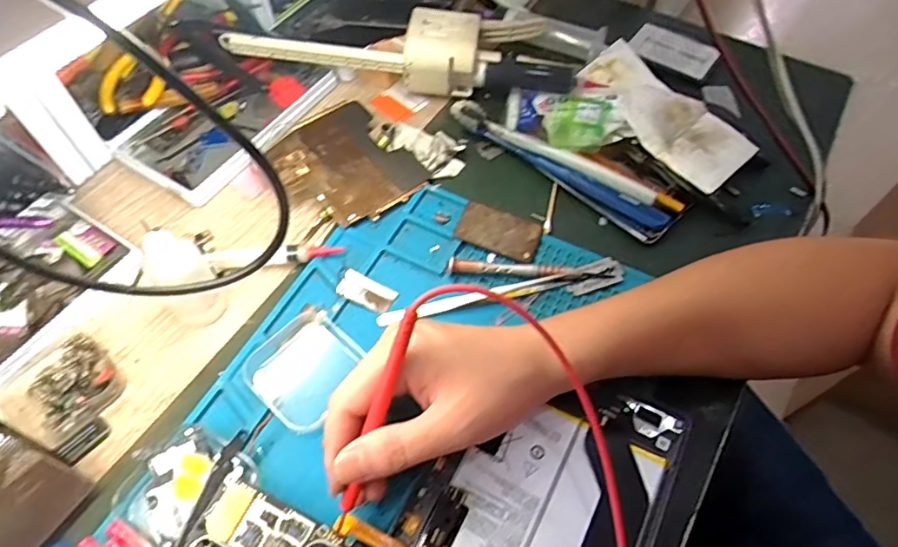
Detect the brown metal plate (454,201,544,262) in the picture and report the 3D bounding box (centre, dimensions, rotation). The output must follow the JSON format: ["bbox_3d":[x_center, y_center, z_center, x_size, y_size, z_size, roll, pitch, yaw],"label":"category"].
[{"bbox_3d":[0.038,-0.033,0.429,0.061,0.006,0.035,22,63,11],"label":"brown metal plate"}]

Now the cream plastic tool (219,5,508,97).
[{"bbox_3d":[-0.075,-0.203,0.509,0.227,0.052,0.063,9,57,6],"label":"cream plastic tool"}]

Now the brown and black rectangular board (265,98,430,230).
[{"bbox_3d":[-0.082,-0.088,0.464,0.095,0.011,0.112,-32,67,-22],"label":"brown and black rectangular board"}]

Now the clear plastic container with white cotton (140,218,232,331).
[{"bbox_3d":[-0.170,0.004,0.369,0.034,0.076,0.027,-37,64,-21],"label":"clear plastic container with white cotton"}]

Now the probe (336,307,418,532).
[{"bbox_3d":[-0.038,0.076,0.288,0.007,0.130,0.009,23,16,15],"label":"probe"}]

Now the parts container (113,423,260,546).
[{"bbox_3d":[-0.148,0.120,0.320,0.060,0.022,0.061,27,61,17],"label":"parts container"}]

